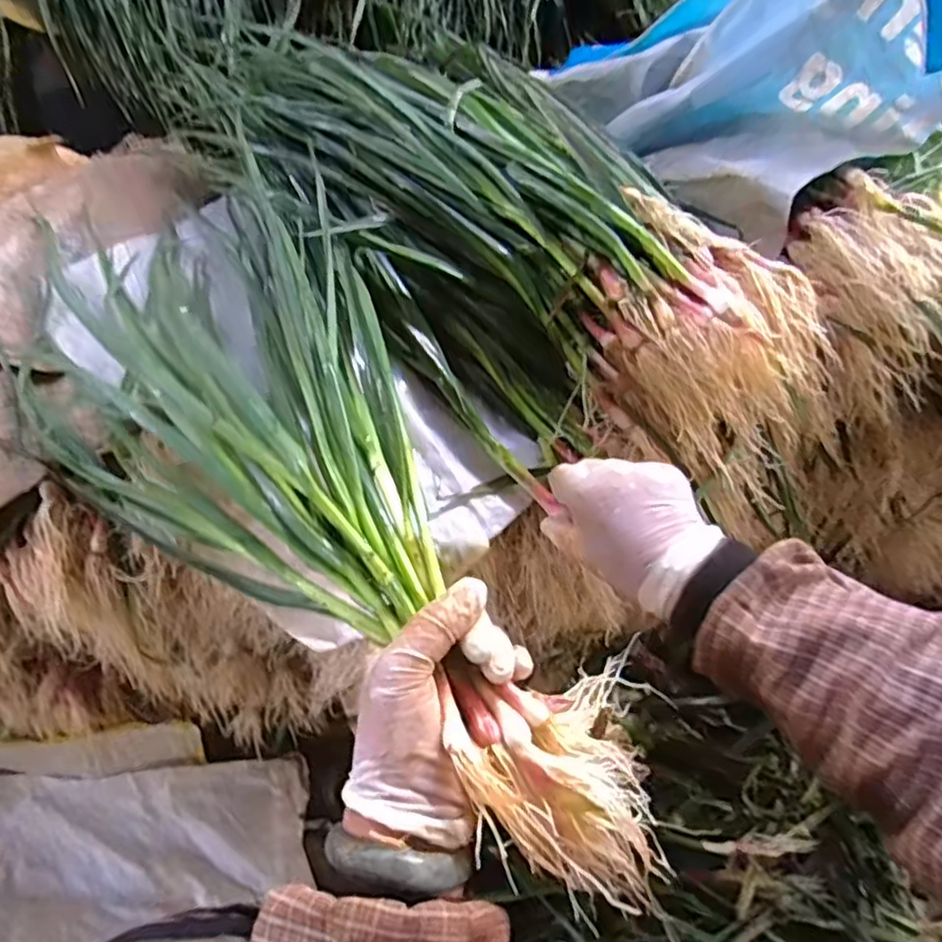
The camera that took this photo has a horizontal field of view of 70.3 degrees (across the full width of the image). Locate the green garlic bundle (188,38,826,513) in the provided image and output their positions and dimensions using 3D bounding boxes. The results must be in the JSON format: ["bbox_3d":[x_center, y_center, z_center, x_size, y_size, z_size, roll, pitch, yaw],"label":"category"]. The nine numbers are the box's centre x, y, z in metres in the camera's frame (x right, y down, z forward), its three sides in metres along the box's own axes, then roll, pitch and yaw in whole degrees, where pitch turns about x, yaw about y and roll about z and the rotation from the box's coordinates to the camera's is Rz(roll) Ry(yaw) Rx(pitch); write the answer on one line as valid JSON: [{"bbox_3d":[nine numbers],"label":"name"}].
[{"bbox_3d":[0.000,-0.240,0.599,0.263,0.112,0.621,-33,66,-18],"label":"green garlic bundle"}]

